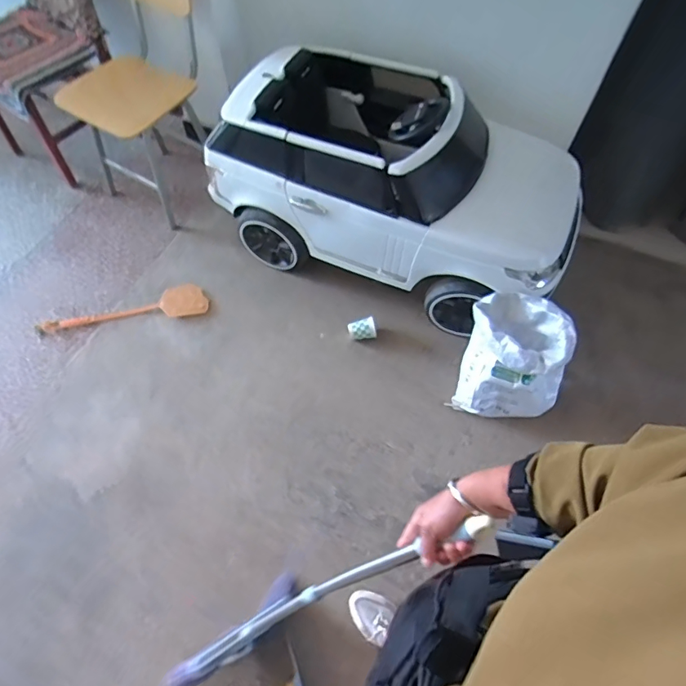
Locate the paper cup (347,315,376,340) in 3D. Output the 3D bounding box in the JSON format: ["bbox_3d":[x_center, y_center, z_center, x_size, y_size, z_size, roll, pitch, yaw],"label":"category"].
[{"bbox_3d":[0.064,-0.045,1.557,0.093,0.061,0.064,-9,60,-7],"label":"paper cup"}]

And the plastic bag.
[{"bbox_3d":[0.504,0.055,1.373,0.309,0.316,0.258,11,60,5],"label":"plastic bag"}]

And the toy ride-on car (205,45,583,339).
[{"bbox_3d":[0.168,-0.494,1.485,1.048,0.450,0.592,27,62,13],"label":"toy ride-on car"}]

